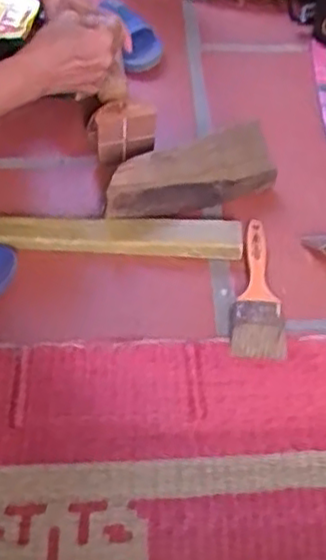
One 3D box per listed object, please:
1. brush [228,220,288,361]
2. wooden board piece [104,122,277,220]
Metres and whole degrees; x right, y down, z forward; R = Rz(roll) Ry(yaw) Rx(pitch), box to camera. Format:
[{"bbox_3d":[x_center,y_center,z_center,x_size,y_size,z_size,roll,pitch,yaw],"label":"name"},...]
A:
[{"bbox_3d":[0.090,0.007,0.701,0.048,0.020,0.169,1,47,3],"label":"brush"},{"bbox_3d":[0.029,-0.104,0.768,0.192,0.083,0.046,-19,50,-17],"label":"wooden board piece"}]

